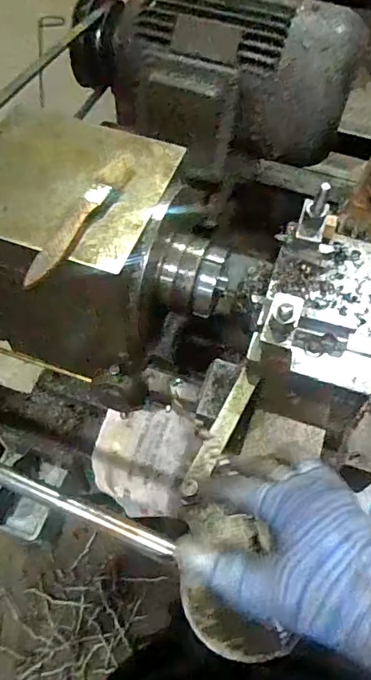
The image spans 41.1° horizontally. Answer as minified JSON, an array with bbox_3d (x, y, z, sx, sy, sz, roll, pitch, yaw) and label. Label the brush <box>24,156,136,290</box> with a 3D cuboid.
[{"bbox_3d":[-0.079,-0.102,0.389,0.020,0.020,0.151,25,60,12],"label":"brush"}]

